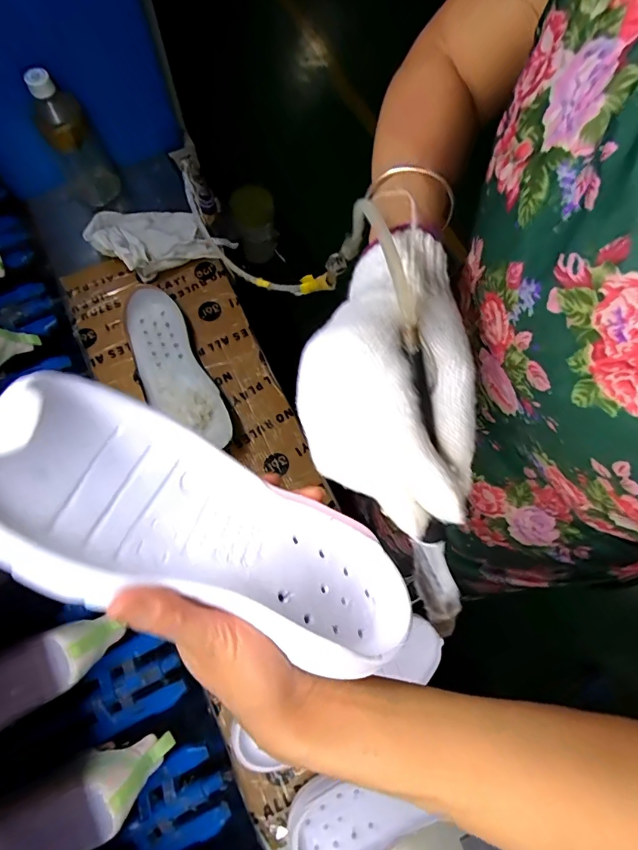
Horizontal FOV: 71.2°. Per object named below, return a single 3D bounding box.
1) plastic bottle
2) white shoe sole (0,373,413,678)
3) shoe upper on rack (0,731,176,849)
[{"bbox_3d":[-0.350,-0.403,0.636,0.066,0.176,0.053,-29,76,-8],"label":"plastic bottle"},{"bbox_3d":[-0.045,0.058,0.231,0.237,0.048,0.093,29,48,-23],"label":"white shoe sole"},{"bbox_3d":[-0.259,0.394,0.465,0.195,0.087,0.076,-25,76,-7],"label":"shoe upper on rack"}]

